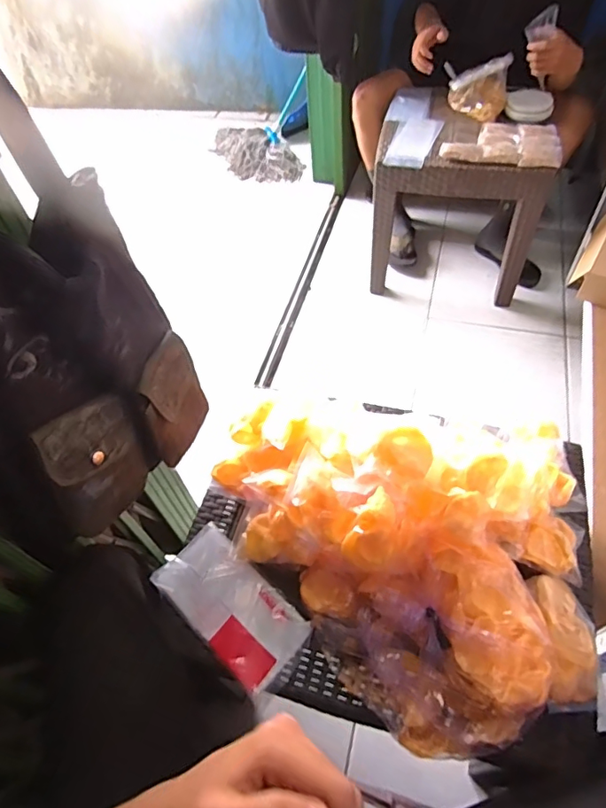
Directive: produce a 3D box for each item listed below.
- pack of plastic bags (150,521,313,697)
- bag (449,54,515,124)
[{"bbox_3d":[-0.098,0.261,0.663,0.213,0.026,0.106,38,66,26],"label":"pack of plastic bags"},{"bbox_3d":[0.473,-0.851,1.354,0.150,0.123,0.090,10,56,12],"label":"bag"}]

